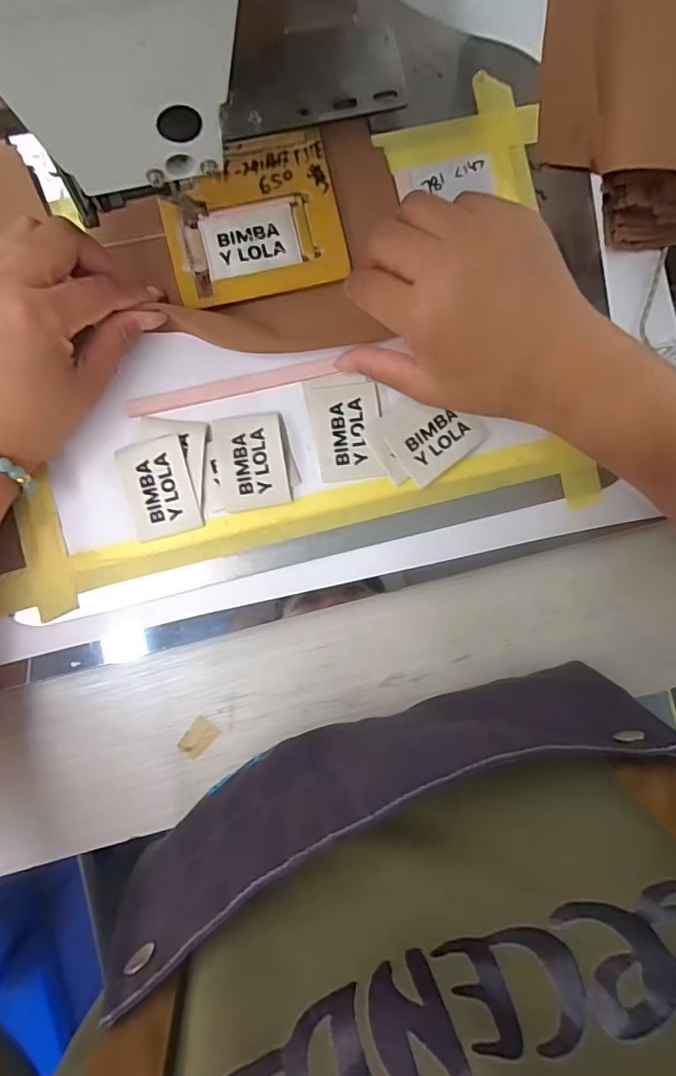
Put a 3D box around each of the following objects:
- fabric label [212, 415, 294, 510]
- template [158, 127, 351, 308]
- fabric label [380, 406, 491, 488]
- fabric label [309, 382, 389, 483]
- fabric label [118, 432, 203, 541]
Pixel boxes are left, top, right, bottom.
[{"bbox_3d":[-0.052,-0.047,0.299,0.041,0.006,0.056,-9,88,-3],"label":"fabric label"},{"bbox_3d":[-0.051,-0.193,0.299,0.104,0.010,0.089,-14,93,-3],"label":"template"},{"bbox_3d":[0.063,-0.065,0.308,0.057,0.006,0.042,-35,94,-1],"label":"fabric label"},{"bbox_3d":[0.007,-0.065,0.302,0.041,0.004,0.057,-6,88,-3],"label":"fabric label"},{"bbox_3d":[-0.108,-0.030,0.297,0.039,0.004,0.057,-14,89,-3],"label":"fabric label"}]

